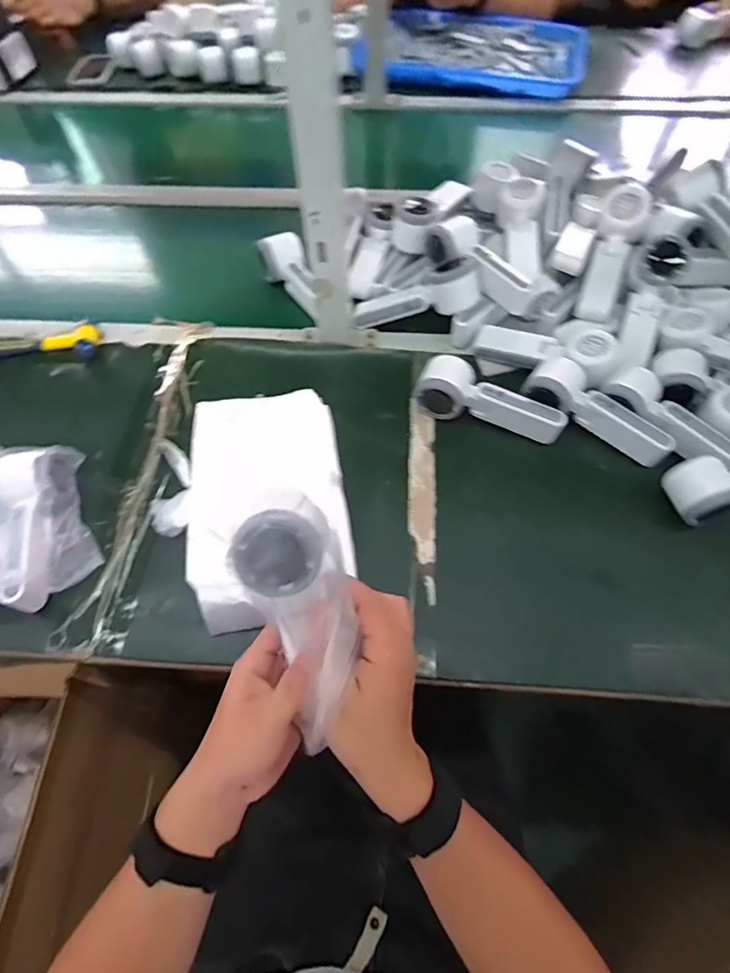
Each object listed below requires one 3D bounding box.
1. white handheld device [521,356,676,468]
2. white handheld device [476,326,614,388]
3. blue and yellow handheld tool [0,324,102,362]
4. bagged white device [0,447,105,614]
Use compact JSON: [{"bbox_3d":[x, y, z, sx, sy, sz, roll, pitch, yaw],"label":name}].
[{"bbox_3d":[0.269,-0.089,0.572,0.167,0.045,0.059,27,64,16],"label":"white handheld device"},{"bbox_3d":[0.217,-0.167,0.613,0.164,0.039,0.069,16,61,26],"label":"white handheld device"},{"bbox_3d":[-0.476,-0.177,0.651,0.244,0.019,0.043,-9,60,-4],"label":"blue and yellow handheld tool"},{"bbox_3d":[-0.333,0.034,0.511,0.082,0.055,0.167,-21,62,-11],"label":"bagged white device"}]

